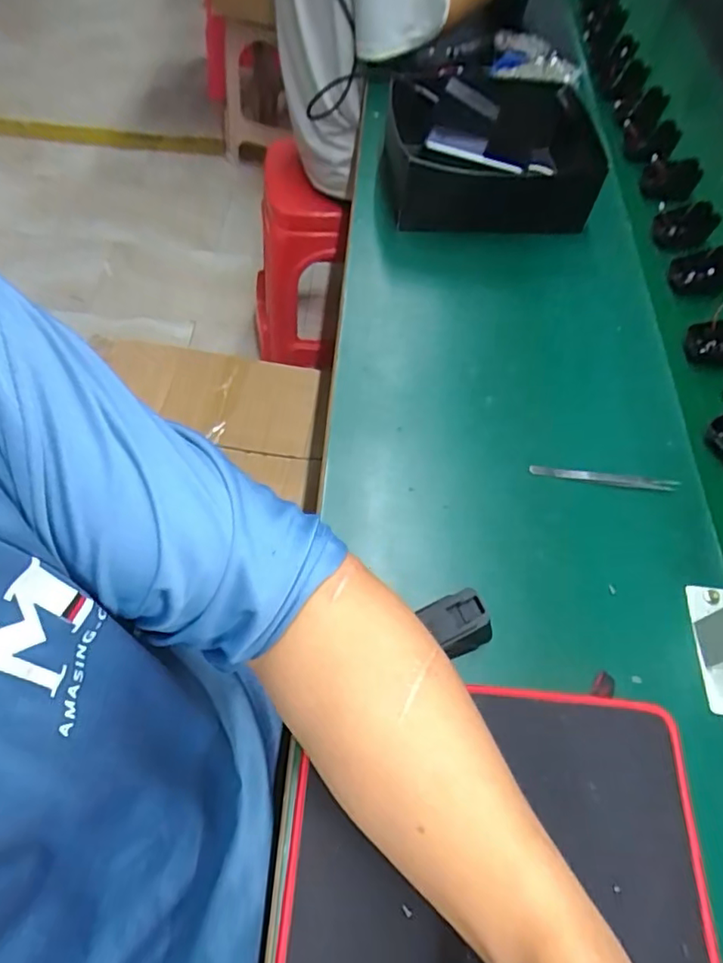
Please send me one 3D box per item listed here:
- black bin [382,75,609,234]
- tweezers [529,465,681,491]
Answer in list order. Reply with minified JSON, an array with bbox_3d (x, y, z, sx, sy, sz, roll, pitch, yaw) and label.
[{"bbox_3d":[0.161,-0.412,0.717,0.261,0.115,0.202,-6,62,-2],"label":"black bin"},{"bbox_3d":[0.222,-0.003,0.526,0.131,0.004,0.011,7,60,4],"label":"tweezers"}]

